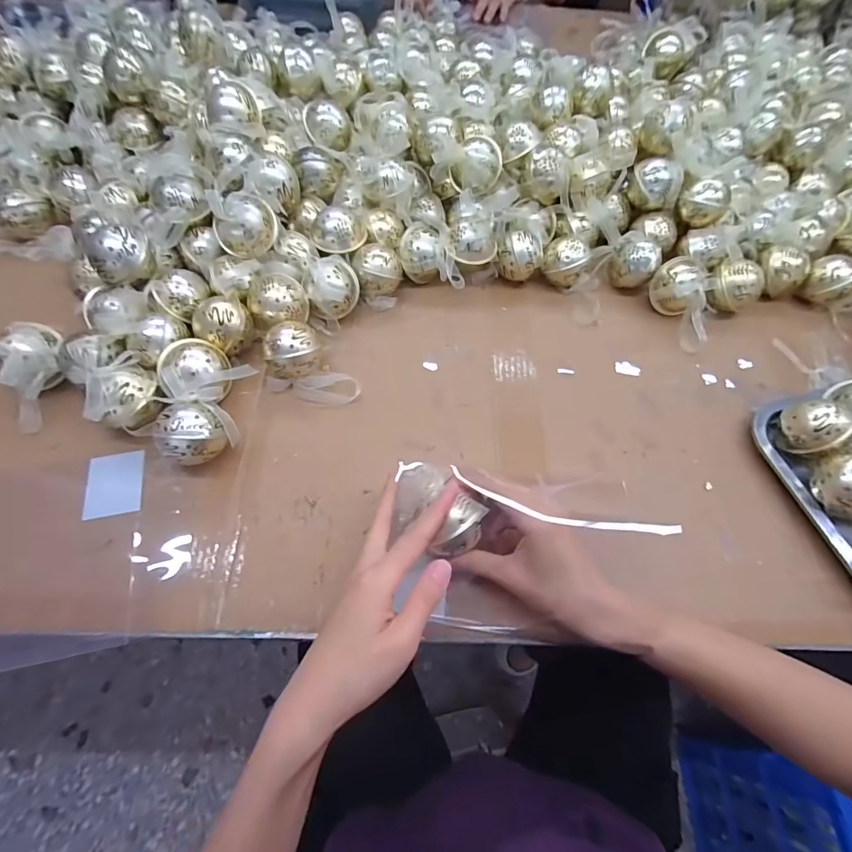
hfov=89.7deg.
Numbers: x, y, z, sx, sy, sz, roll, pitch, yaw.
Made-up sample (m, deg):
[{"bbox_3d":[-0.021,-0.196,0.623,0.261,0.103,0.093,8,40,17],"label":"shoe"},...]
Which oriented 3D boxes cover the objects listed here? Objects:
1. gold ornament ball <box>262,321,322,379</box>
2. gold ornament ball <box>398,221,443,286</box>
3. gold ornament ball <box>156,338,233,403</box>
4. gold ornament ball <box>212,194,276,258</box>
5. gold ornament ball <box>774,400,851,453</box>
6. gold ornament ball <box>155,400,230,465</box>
[{"bbox_3d":[-0.125,-0.070,0.408,0.047,0.040,0.043,1,62,-2],"label":"gold ornament ball"},{"bbox_3d":[-0.008,-0.191,0.483,0.045,0.050,0.054,-1,61,-4],"label":"gold ornament ball"},{"bbox_3d":[-0.208,-0.044,0.390,0.056,0.046,0.066,-1,62,-3],"label":"gold ornament ball"},{"bbox_3d":[-0.179,-0.200,0.427,0.060,0.052,0.046,-22,65,-14],"label":"gold ornament ball"},{"bbox_3d":[0.353,0.001,0.392,0.039,0.046,0.048,-22,65,-15],"label":"gold ornament ball"},{"bbox_3d":[-0.195,0.009,0.362,0.045,0.050,0.049,1,62,-2],"label":"gold ornament ball"}]

